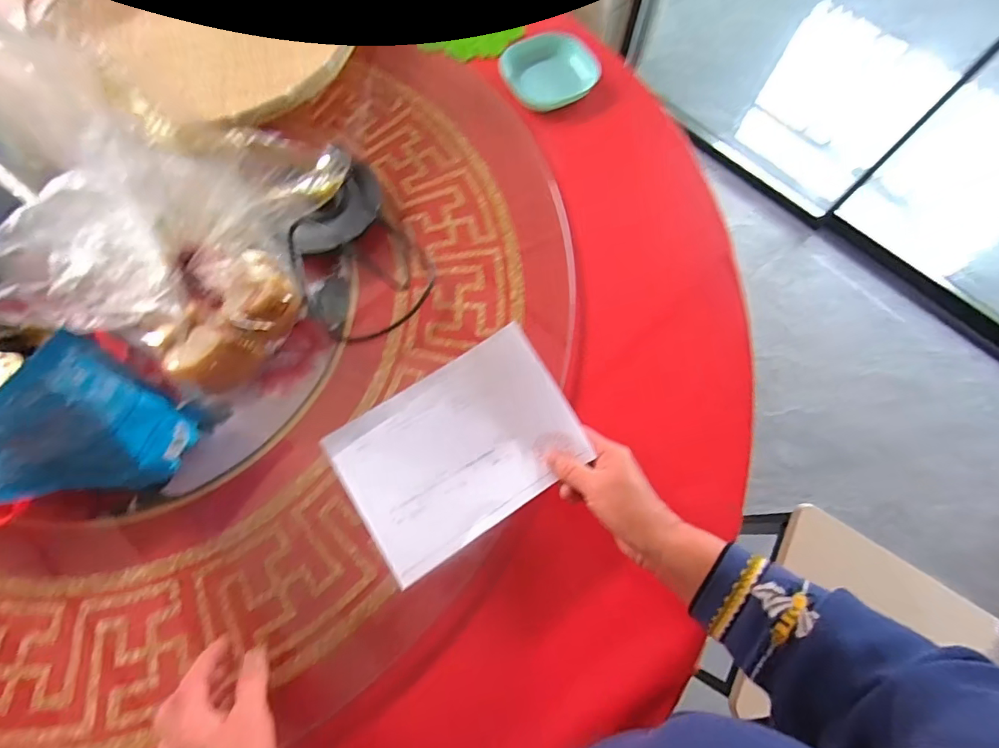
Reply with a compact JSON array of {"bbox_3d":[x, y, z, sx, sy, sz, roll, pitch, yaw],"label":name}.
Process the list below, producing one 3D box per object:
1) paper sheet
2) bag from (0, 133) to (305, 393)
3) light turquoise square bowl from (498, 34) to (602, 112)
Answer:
[{"bbox_3d":[-0.034,0.065,0.425,0.205,0.030,0.146,-32,73,-11],"label":"paper sheet"},{"bbox_3d":[-0.300,-0.095,0.433,0.156,0.173,0.186,15,73,5],"label":"bag"},{"bbox_3d":[0.072,-0.440,0.679,0.125,0.029,0.107,-25,72,-9],"label":"light turquoise square bowl"}]

